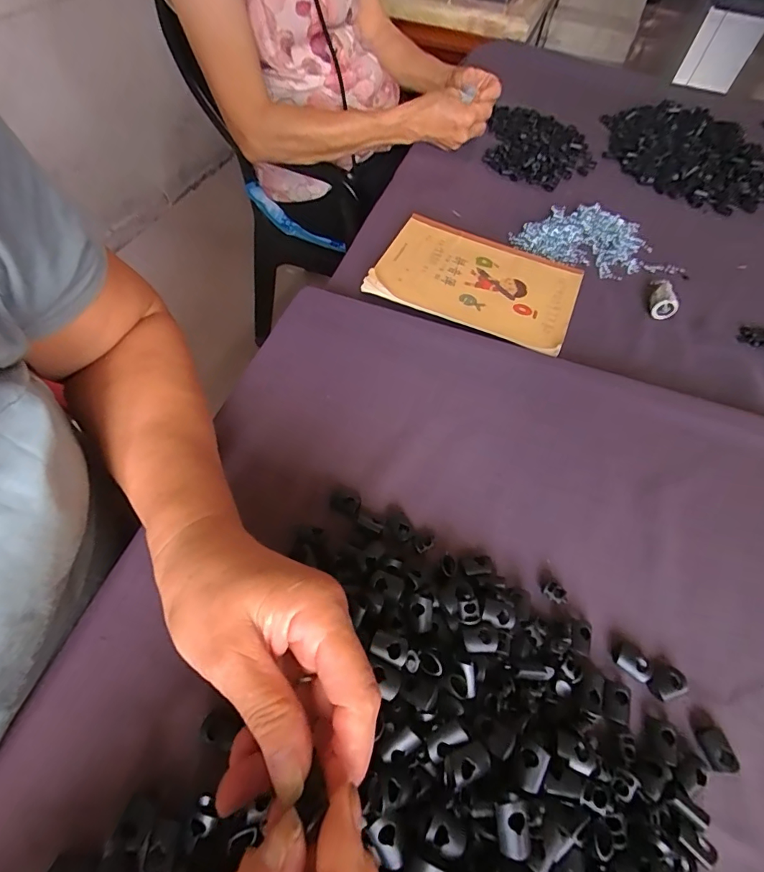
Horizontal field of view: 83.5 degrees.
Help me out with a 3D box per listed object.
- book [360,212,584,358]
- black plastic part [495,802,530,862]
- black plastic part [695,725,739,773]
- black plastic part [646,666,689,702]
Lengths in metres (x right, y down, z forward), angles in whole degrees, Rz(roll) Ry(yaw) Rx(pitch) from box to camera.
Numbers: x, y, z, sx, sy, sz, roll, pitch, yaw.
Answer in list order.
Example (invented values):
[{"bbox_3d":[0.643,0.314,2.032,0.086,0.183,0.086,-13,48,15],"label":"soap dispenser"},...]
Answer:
[{"bbox_3d":[0.105,-0.173,0.464,0.204,0.013,0.155,23,59,10],"label":"book"},{"bbox_3d":[0.056,0.172,0.187,0.014,0.010,0.019,0,57,-4],"label":"black plastic part"},{"bbox_3d":[0.187,0.175,0.239,0.013,0.007,0.020,-6,58,-8],"label":"black plastic part"},{"bbox_3d":[0.170,0.147,0.256,0.023,0.007,0.017,-11,59,-11],"label":"black plastic part"}]

